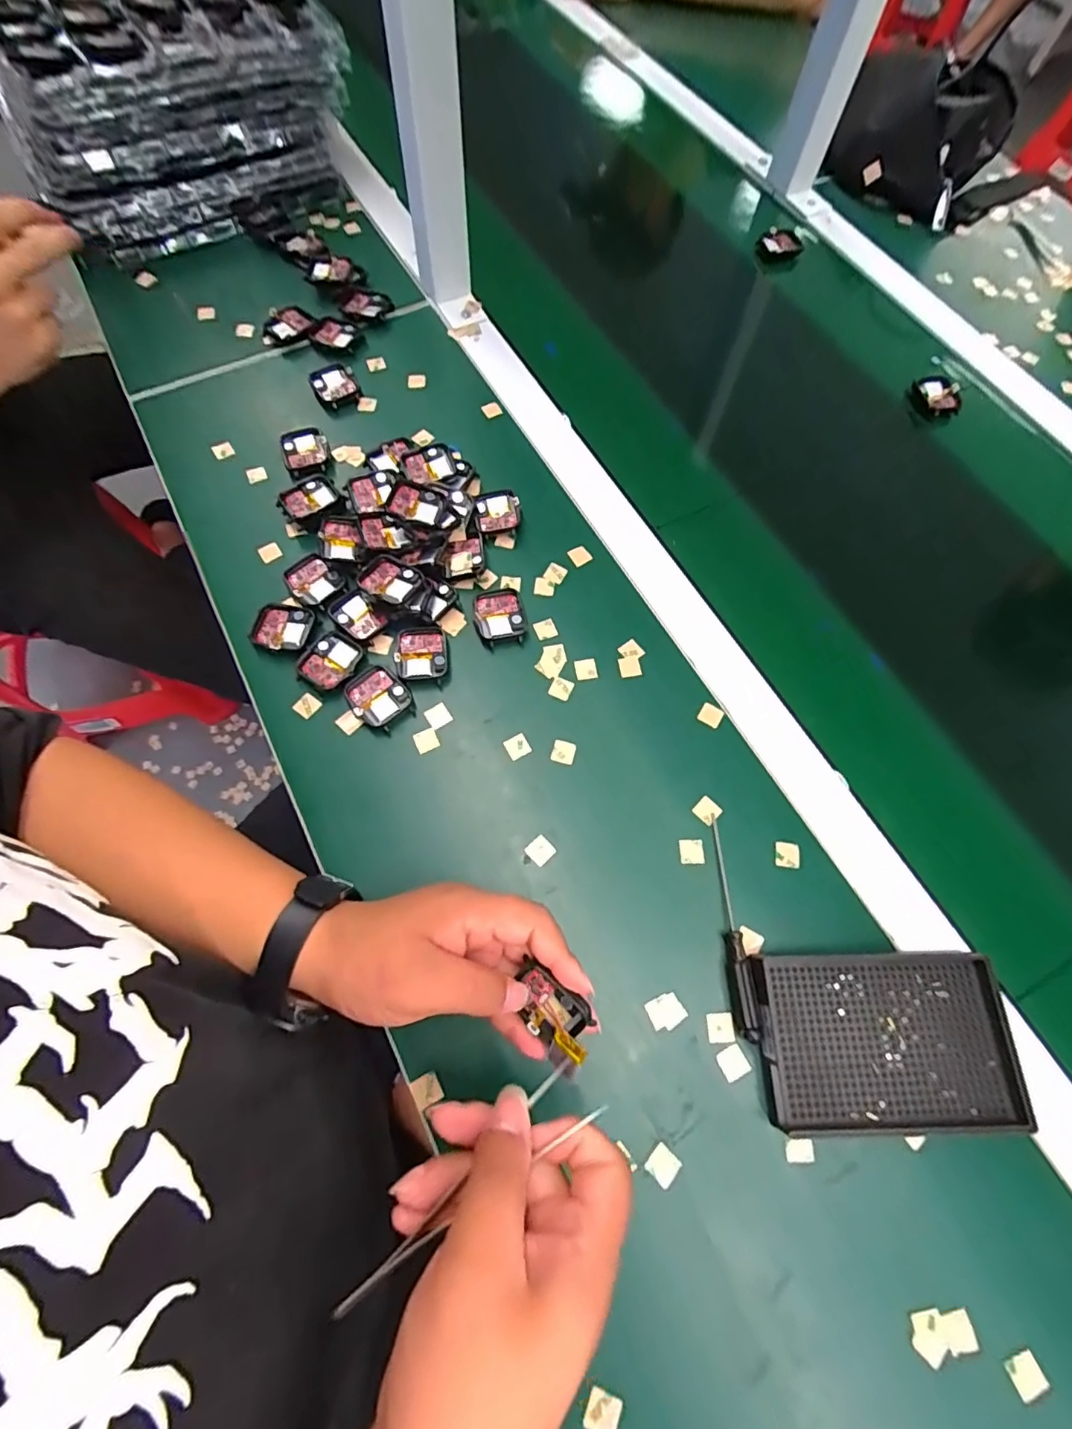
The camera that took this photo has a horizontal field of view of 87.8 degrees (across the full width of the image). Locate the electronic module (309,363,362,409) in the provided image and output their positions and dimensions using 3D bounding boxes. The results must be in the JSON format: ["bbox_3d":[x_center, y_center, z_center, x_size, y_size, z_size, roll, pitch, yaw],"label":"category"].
[{"bbox_3d":[-0.184,-0.301,0.508,0.038,0.010,0.044,-21,71,-10],"label":"electronic module"}]

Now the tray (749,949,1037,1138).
[{"bbox_3d":[0.203,0.189,0.326,0.144,0.024,0.091,2,68,-2],"label":"tray"}]

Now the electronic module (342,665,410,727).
[{"bbox_3d":[-0.113,-0.013,0.401,0.038,0.007,0.040,-39,75,-16],"label":"electronic module"}]

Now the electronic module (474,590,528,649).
[{"bbox_3d":[-0.027,-0.074,0.427,0.038,0.009,0.043,-10,69,-6],"label":"electronic module"}]

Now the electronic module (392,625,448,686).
[{"bbox_3d":[-0.084,-0.044,0.412,0.037,0.007,0.043,-4,69,-4],"label":"electronic module"}]

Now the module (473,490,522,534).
[{"bbox_3d":[-0.032,-0.167,0.463,0.036,0.014,0.040,-6,69,-5],"label":"module"}]

